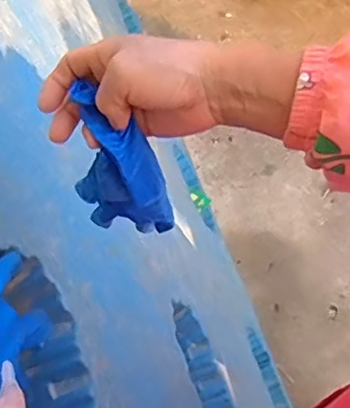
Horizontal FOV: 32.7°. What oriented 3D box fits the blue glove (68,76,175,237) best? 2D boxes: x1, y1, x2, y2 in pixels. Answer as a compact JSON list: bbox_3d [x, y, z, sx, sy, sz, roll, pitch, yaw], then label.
[{"bbox_3d":[-0.040,-0.016,0.448,0.058,0.144,0.039,-40,41,-15],"label":"blue glove"}]

